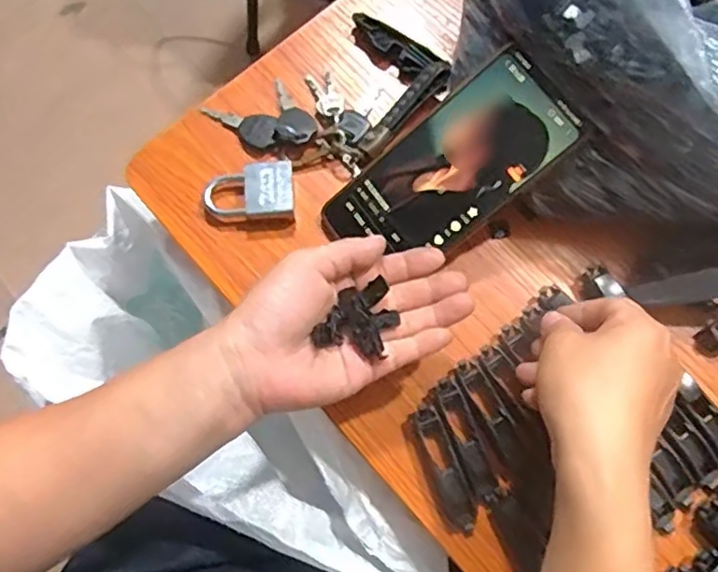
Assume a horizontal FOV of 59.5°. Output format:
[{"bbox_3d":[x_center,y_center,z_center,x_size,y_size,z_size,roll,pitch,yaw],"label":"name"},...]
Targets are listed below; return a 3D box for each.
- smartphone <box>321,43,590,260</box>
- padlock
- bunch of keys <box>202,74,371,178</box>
[{"bbox_3d":[0.056,-0.071,0.396,0.158,0.007,0.078,-41,76,14],"label":"smartphone"},{"bbox_3d":[-0.075,-0.063,0.424,0.060,0.022,0.036,-4,75,0],"label":"padlock"},{"bbox_3d":[-0.044,-0.121,0.440,0.114,0.015,0.066,27,77,8],"label":"bunch of keys"}]

